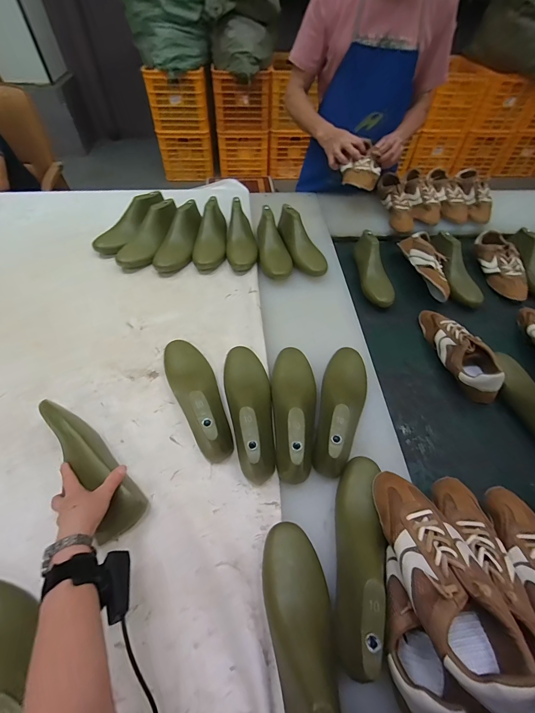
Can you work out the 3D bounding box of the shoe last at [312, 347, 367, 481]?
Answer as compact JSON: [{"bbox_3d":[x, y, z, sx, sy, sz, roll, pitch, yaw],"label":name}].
[{"bbox_3d":[0.138,0.074,0.586,0.095,0.087,0.273,16,55,11],"label":"shoe last"}]

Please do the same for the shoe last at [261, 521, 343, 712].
[{"bbox_3d":[0.045,0.347,0.390,0.086,0.077,0.250,-4,40,-5],"label":"shoe last"}]

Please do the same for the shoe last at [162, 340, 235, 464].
[{"bbox_3d":[-0.129,0.065,0.591,0.083,0.104,0.261,-21,56,-15],"label":"shoe last"}]

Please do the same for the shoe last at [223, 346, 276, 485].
[{"bbox_3d":[-0.030,0.082,0.576,0.088,0.094,0.269,-10,54,-7],"label":"shoe last"}]

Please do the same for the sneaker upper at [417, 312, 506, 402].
[{"bbox_3d":[0.443,-0.023,0.736,0.086,0.071,0.262,-9,54,-6],"label":"sneaker upper"}]

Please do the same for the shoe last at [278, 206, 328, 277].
[{"bbox_3d":[0.094,-0.323,0.888,0.086,0.073,0.239,-19,71,-16],"label":"shoe last"}]

